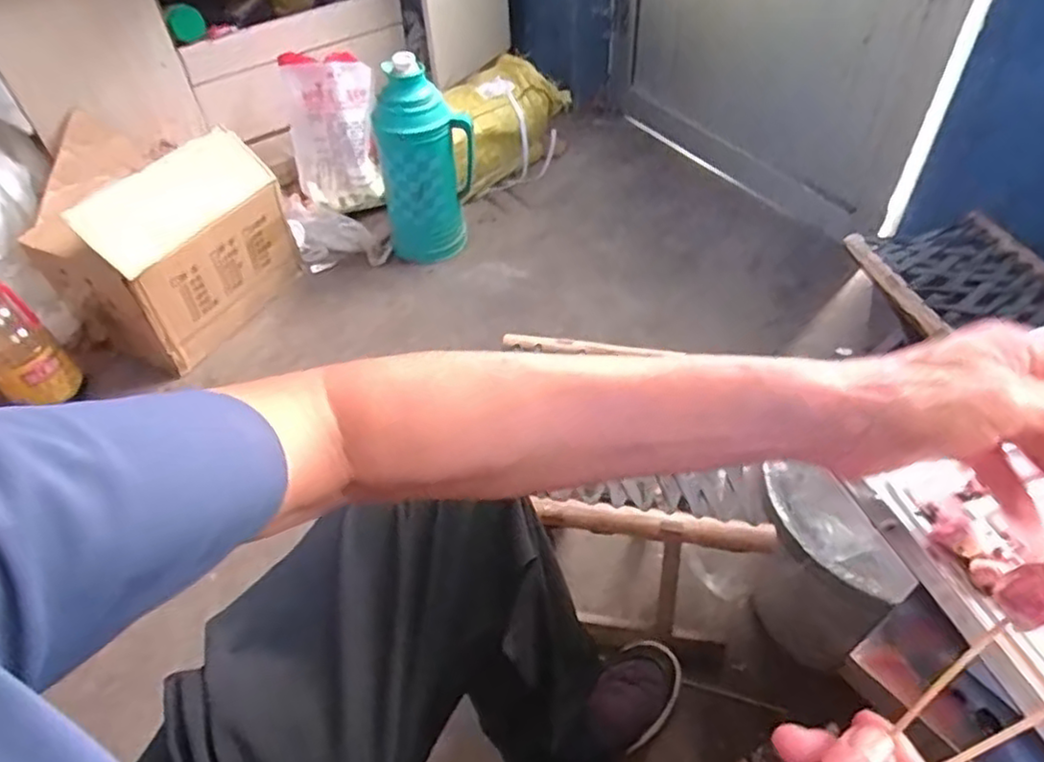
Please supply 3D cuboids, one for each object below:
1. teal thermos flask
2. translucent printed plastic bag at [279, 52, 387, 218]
[{"bbox_3d":[-0.175,-0.386,1.238,0.165,0.343,0.149,-4,48,0],"label":"teal thermos flask"},{"bbox_3d":[-0.365,-0.480,1.345,0.165,0.279,0.127,-13,48,-8],"label":"translucent printed plastic bag"}]

